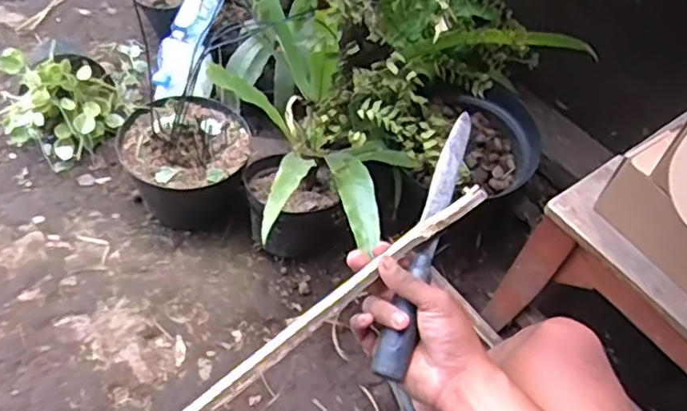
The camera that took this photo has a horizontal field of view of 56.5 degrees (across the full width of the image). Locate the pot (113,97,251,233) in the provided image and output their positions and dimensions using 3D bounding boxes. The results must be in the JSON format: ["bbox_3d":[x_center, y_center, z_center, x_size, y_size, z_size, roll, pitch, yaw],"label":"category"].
[{"bbox_3d":[-0.273,-0.072,1.141,0.209,0.150,0.199,4,55,-6],"label":"pot"}]

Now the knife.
[{"bbox_3d":[0.074,0.026,0.566,0.027,0.016,0.258,16,64,7],"label":"knife"}]

